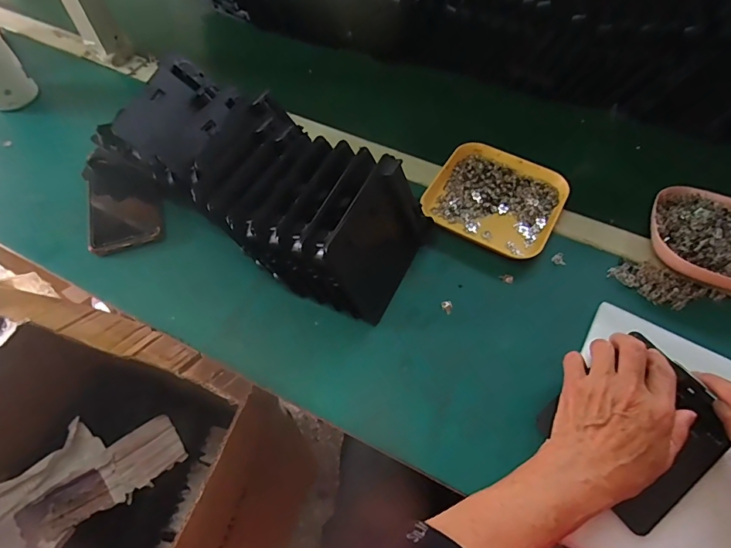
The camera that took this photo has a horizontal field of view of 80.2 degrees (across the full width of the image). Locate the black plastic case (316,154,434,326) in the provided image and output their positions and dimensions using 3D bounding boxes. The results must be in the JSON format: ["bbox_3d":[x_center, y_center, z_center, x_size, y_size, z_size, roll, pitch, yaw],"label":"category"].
[{"bbox_3d":[0.017,-0.031,0.429,0.011,0.112,0.130,13,61,40],"label":"black plastic case"}]

